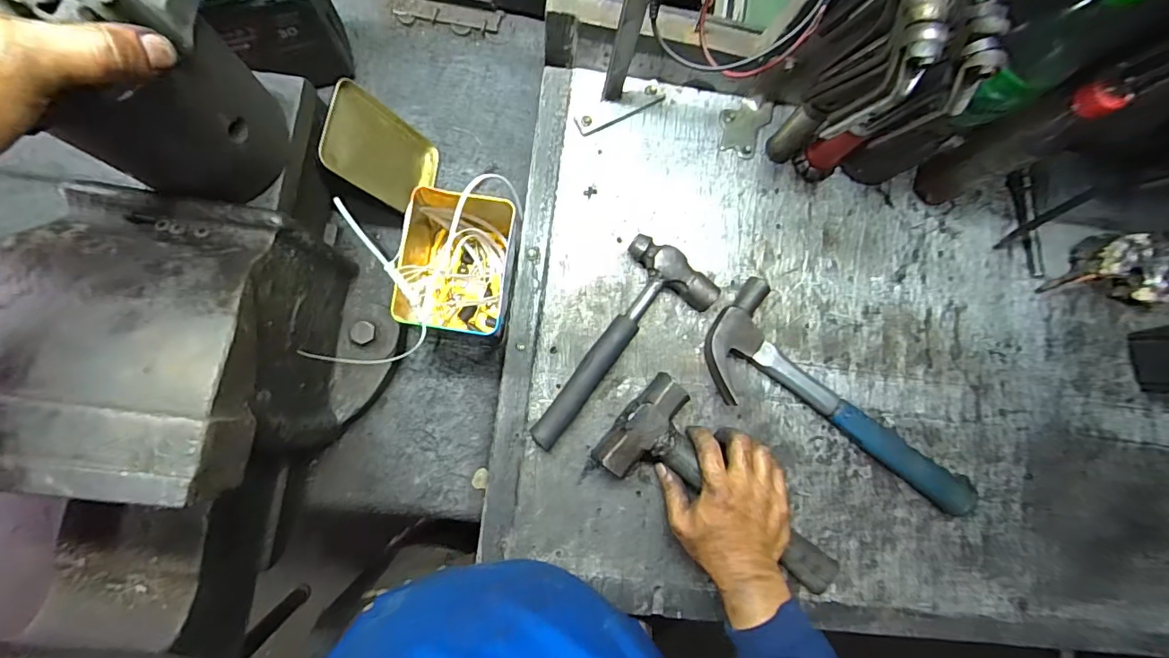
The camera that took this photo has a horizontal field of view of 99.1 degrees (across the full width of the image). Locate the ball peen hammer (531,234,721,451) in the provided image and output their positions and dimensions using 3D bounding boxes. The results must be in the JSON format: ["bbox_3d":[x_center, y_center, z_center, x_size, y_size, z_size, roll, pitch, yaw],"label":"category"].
[{"bbox_3d":[0.032,0.022,0.521,0.101,0.032,0.241,38,80,-2],"label":"ball peen hammer"}]

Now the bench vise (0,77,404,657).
[{"bbox_3d":[-0.299,0.041,0.372,0.186,0.243,0.426,-2,84,-8],"label":"bench vise"}]

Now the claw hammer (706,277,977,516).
[{"bbox_3d":[0.276,0.097,0.539,0.338,0.032,0.116,39,82,-2],"label":"claw hammer"}]

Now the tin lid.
[{"bbox_3d":[-0.201,-0.178,0.507,0.021,0.126,0.099,3,73,25],"label":"tin lid"}]

